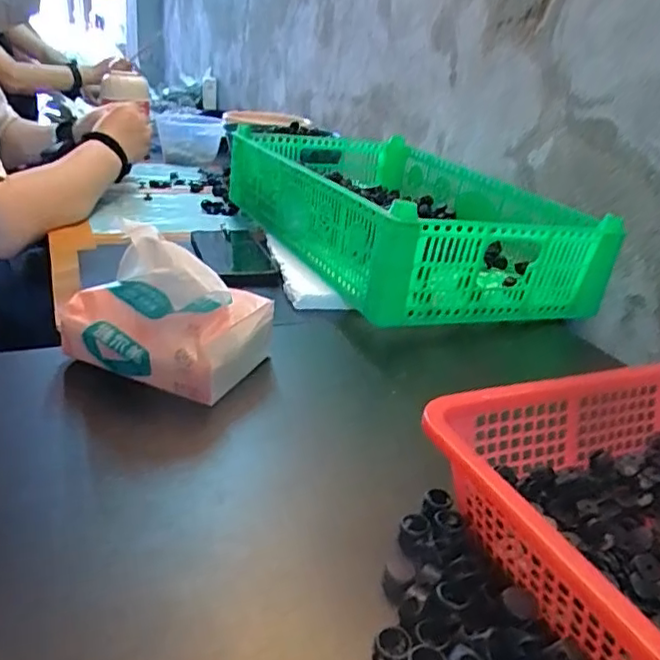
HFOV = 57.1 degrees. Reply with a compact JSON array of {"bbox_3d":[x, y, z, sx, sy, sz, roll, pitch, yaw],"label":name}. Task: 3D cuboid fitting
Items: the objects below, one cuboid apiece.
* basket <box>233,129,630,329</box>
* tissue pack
[{"bbox_3d":[0.077,-0.154,0.777,0.291,0.113,0.473,-6,28,-25],"label":"basket"},{"bbox_3d":[-0.126,-0.016,0.460,0.140,0.105,0.089,13,26,12],"label":"tissue pack"}]

